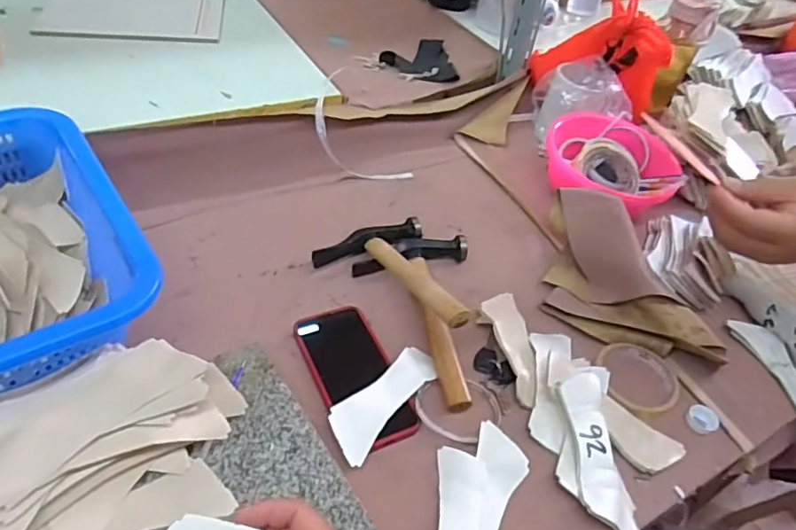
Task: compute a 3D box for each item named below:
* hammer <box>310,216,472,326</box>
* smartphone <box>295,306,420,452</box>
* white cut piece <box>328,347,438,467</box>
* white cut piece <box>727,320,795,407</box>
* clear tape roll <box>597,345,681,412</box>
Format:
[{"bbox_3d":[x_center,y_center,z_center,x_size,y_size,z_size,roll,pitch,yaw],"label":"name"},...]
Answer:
[{"bbox_3d":[0.002,0.007,0.633,0.141,0.029,0.229,-14,26,-21],"label":"hammer"},{"bbox_3d":[-0.045,0.109,0.592,0.078,0.013,0.175,-16,48,-22],"label":"smartphone"},{"bbox_3d":[-0.011,0.132,0.567,0.052,0.004,0.141,34,50,25],"label":"white cut piece"},{"bbox_3d":[0.457,0.136,0.663,0.056,0.015,0.169,-5,50,-10],"label":"white cut piece"},{"bbox_3d":[0.265,0.121,0.626,0.092,0.010,0.087,4,44,-4],"label":"clear tape roll"}]

